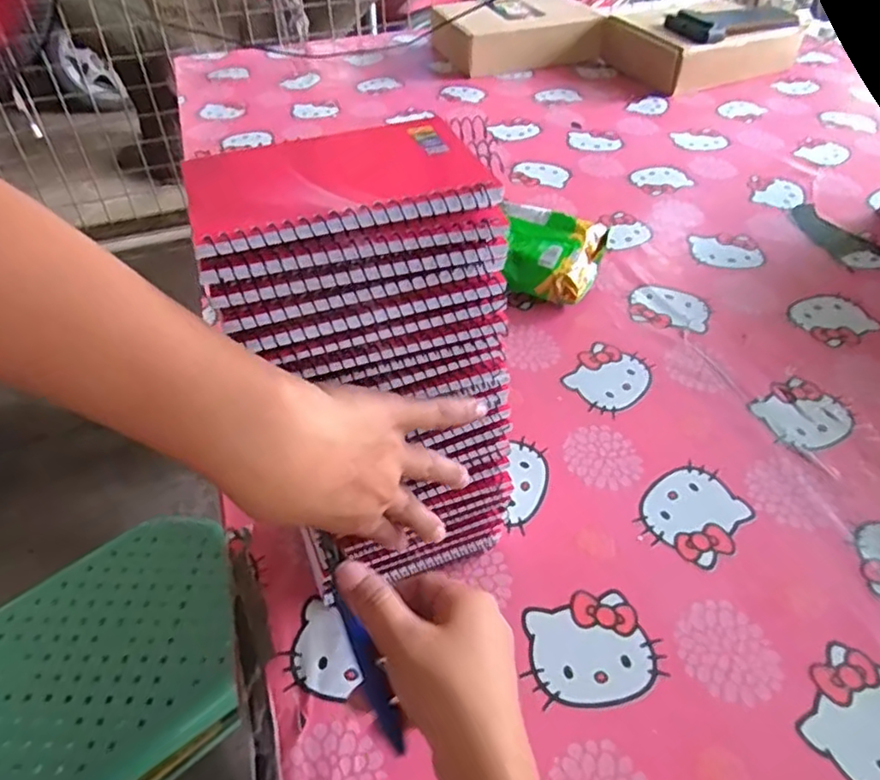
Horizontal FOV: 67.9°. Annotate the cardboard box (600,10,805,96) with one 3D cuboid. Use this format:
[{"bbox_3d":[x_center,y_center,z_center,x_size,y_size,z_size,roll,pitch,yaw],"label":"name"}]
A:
[{"bbox_3d":[0.451,-0.595,1.134,0.283,0.077,0.191,-16,47,-14],"label":"cardboard box"}]

